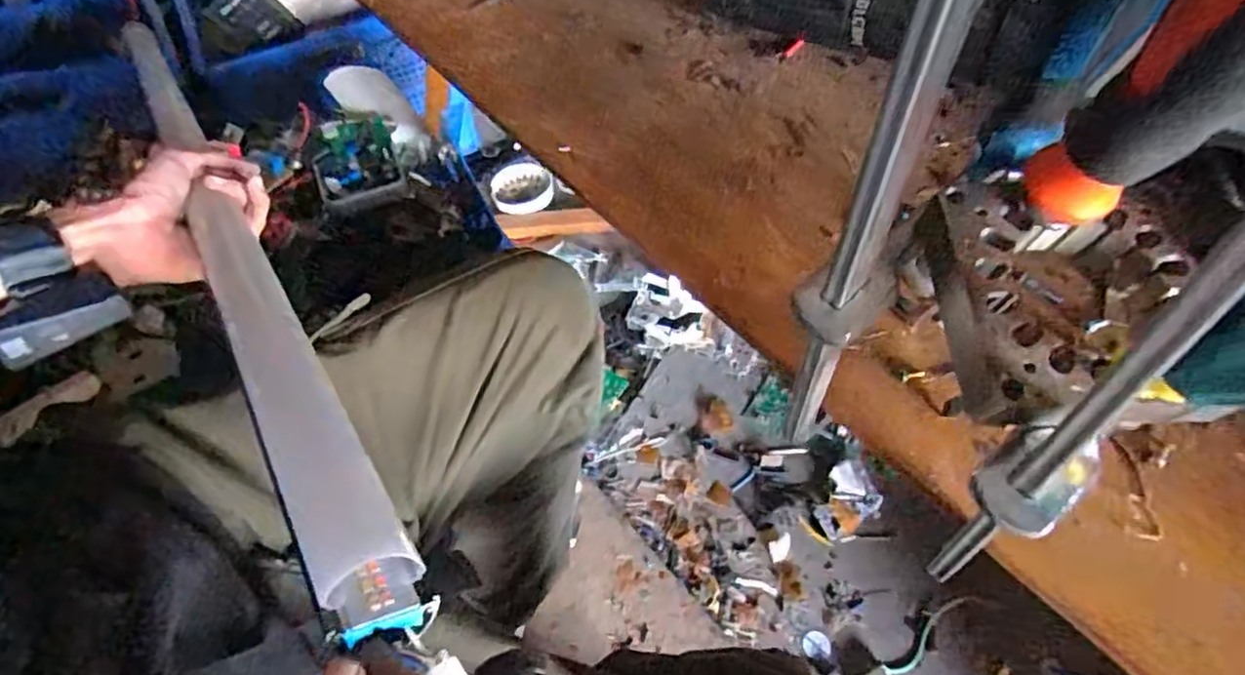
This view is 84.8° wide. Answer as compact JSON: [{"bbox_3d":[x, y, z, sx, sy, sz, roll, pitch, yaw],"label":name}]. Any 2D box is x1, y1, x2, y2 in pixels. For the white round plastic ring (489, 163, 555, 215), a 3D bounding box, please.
[{"bbox_3d":[-0.192,-0.288,1.334,0.118,0.042,0.109,-2,55,3],"label":"white round plastic ring"}]

